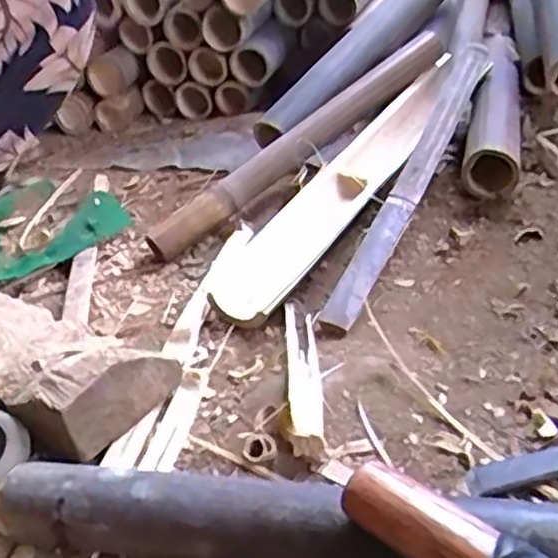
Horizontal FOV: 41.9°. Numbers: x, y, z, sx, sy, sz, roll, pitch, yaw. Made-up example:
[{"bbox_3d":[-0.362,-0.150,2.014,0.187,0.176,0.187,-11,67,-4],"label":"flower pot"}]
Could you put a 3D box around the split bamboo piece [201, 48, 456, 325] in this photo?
[{"bbox_3d":[0.094,-0.129,0.833,0.103,0.029,0.474,18,53,36],"label":"split bamboo piece"}]

